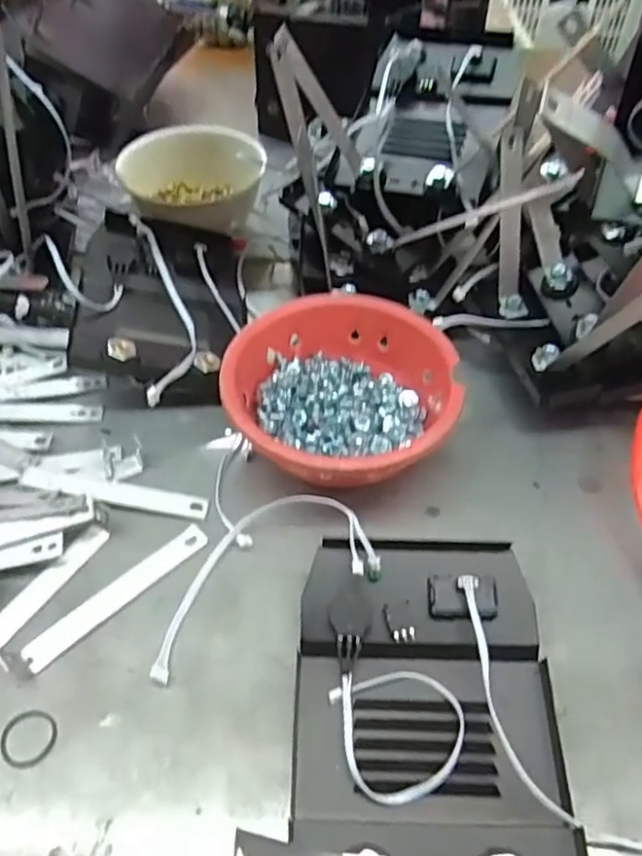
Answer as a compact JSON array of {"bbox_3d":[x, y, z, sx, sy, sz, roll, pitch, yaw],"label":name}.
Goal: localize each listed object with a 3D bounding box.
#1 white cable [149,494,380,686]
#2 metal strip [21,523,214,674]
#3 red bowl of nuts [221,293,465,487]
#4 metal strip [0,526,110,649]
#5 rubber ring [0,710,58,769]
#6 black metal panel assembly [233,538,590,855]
[{"bbox_3d":[-0.046,0.094,0.446,0.158,0.026,0.094,-30,43,1],"label":"white cable"},{"bbox_3d":[-0.138,0.111,0.450,0.135,0.004,0.024,-36,59,-27],"label":"metal strip"},{"bbox_3d":[0.015,-0.020,0.515,0.165,0.078,0.181,0,50,-1],"label":"red bowl of nuts"},{"bbox_3d":[-0.197,0.117,0.443,0.022,0.004,0.135,30,57,15],"label":"metal strip"},{"bbox_3d":[-0.172,0.182,0.388,0.031,0.004,0.033,0,50,-1],"label":"rubber ring"},{"bbox_3d":[0.052,0.163,0.379,0.169,0.048,0.203,2,50,0],"label":"black metal panel assembly"}]

